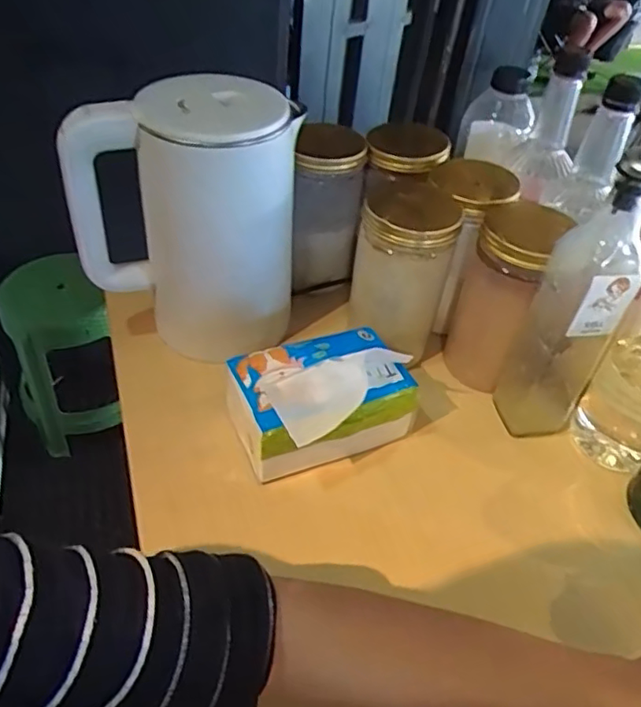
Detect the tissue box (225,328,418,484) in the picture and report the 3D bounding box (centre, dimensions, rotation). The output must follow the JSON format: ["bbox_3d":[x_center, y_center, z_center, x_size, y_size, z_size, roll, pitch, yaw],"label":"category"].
[{"bbox_3d":[0.000,0.034,0.516,0.144,0.103,0.099,-16,48,-22],"label":"tissue box"}]

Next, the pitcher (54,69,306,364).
[{"bbox_3d":[-0.121,-0.125,0.575,0.193,0.256,0.122,10,44,2],"label":"pitcher"}]

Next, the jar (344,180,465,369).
[{"bbox_3d":[0.076,-0.085,0.584,0.083,0.163,0.098,10,44,2],"label":"jar"}]

